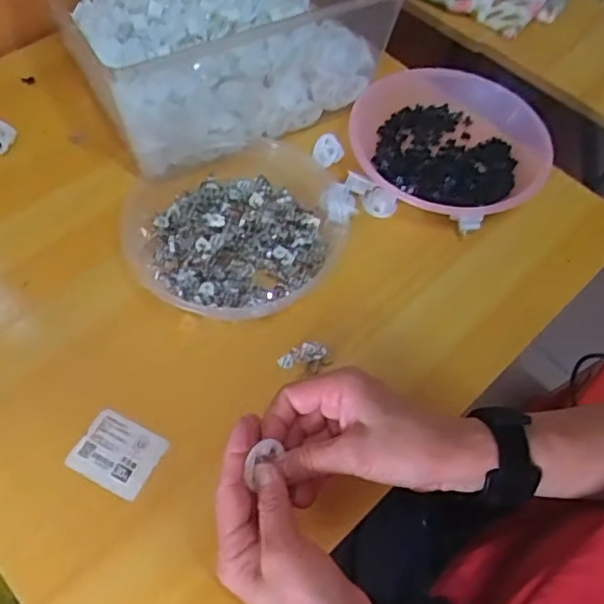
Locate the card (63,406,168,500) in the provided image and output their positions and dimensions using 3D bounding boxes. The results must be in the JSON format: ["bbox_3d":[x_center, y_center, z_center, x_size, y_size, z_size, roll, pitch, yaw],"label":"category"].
[{"bbox_3d":[-0.135,0.110,0.459,0.060,0.004,0.050,24,58,12],"label":"card"}]

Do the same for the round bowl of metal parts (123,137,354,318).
[{"bbox_3d":[-0.056,-0.066,0.554,0.193,0.047,0.169,-17,62,-15],"label":"round bowl of metal parts"}]

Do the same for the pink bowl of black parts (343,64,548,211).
[{"bbox_3d":[0.148,-0.155,0.625,0.176,0.044,0.187,2,59,-4],"label":"pink bowl of black parts"}]

